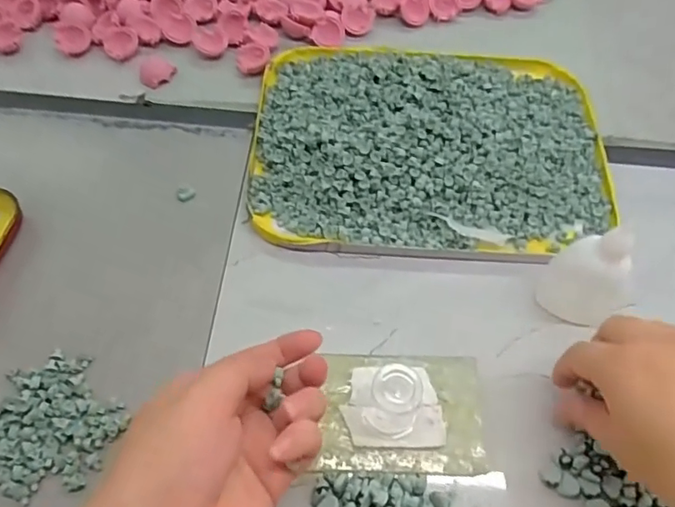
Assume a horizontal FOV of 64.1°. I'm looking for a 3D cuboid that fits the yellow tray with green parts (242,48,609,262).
[{"bbox_3d":[0.073,-0.093,0.417,0.269,0.031,0.202,4,60,0],"label":"yellow tray with green parts"}]

